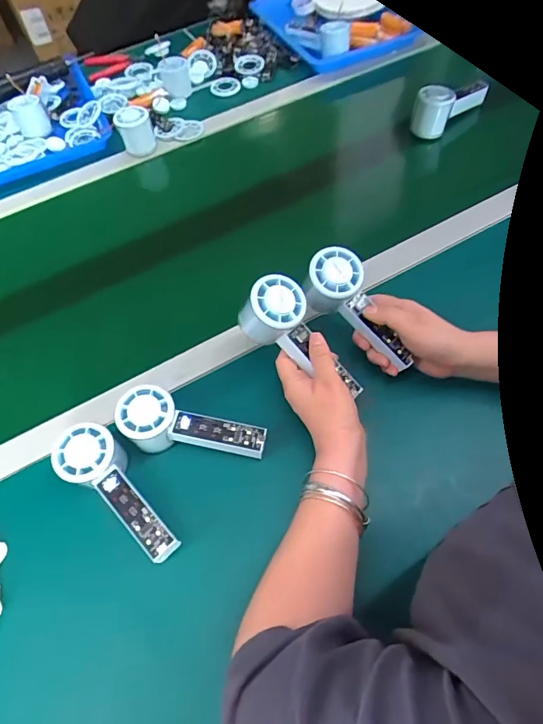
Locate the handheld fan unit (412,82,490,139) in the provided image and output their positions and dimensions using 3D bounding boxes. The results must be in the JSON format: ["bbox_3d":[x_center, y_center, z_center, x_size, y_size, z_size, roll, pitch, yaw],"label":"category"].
[{"bbox_3d":[0.297,-0.431,0.747,0.109,0.082,0.059,-24,62,-13],"label":"handheld fan unit"}]

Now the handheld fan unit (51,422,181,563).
[{"bbox_3d":[-0.149,0.129,0.424,0.061,0.062,0.153,-39,64,-17],"label":"handheld fan unit"}]

